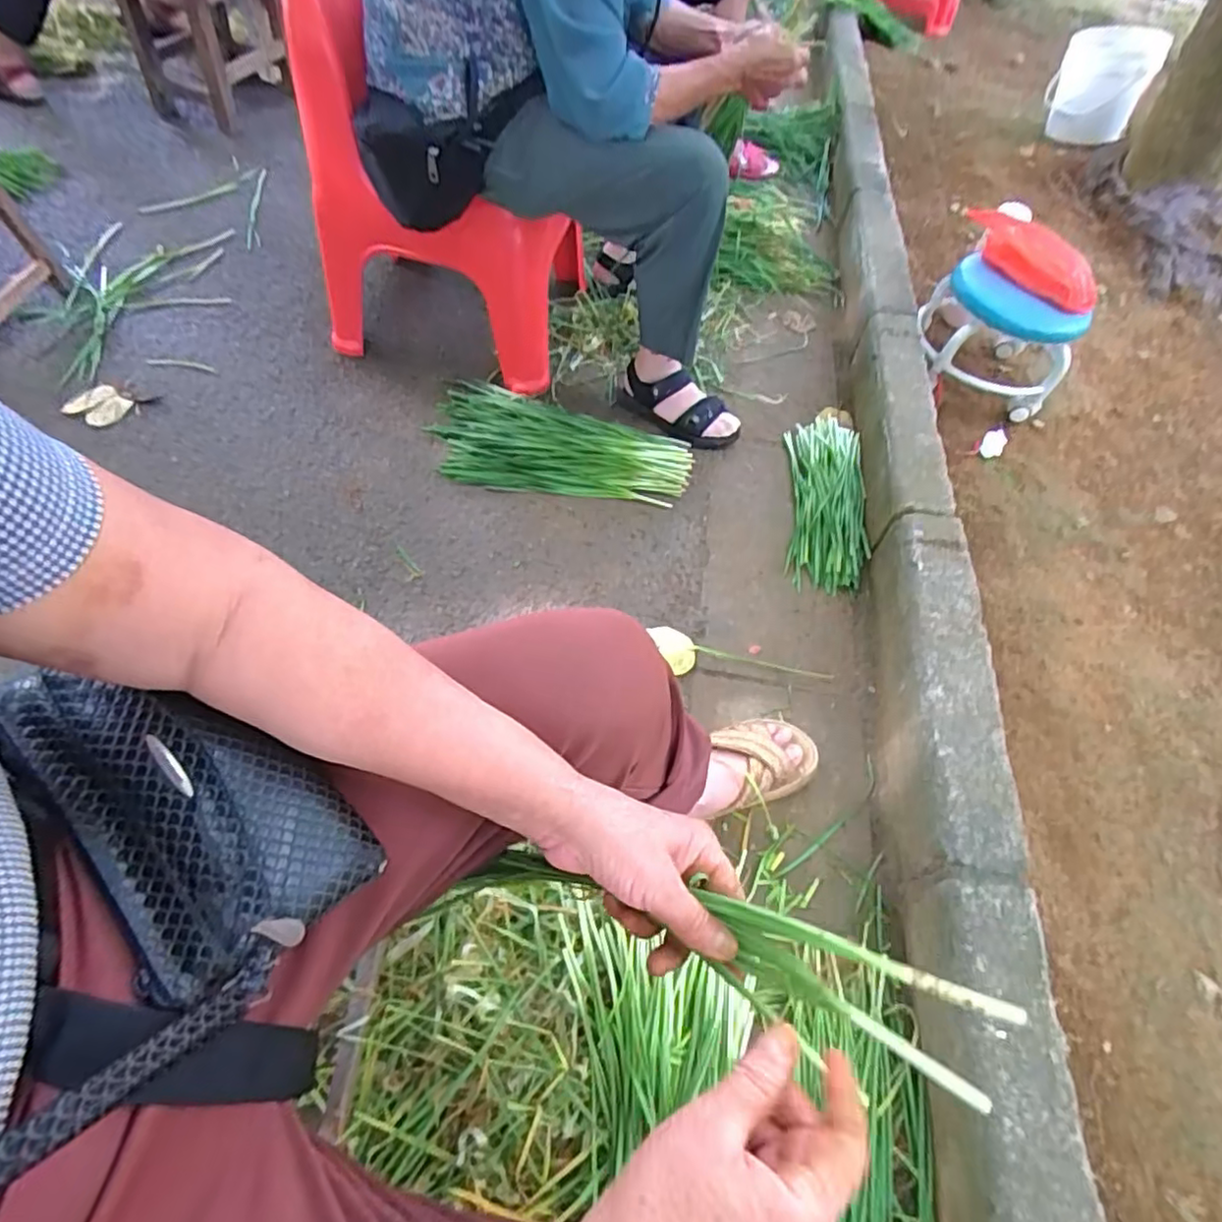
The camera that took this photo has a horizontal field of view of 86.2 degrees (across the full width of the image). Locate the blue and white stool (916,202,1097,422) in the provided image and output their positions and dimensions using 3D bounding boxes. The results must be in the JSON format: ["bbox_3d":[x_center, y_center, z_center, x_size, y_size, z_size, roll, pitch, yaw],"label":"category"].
[{"bbox_3d":[0.706,-0.541,1.184,0.252,0.240,0.278,20,59,9],"label":"blue and white stool"}]

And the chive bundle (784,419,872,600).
[{"bbox_3d":[0.355,-0.194,1.080,0.124,0.037,0.370,8,58,1],"label":"chive bundle"}]

